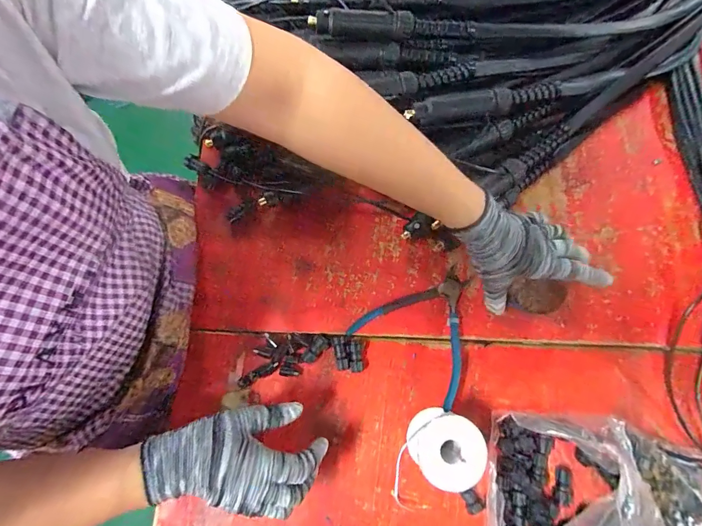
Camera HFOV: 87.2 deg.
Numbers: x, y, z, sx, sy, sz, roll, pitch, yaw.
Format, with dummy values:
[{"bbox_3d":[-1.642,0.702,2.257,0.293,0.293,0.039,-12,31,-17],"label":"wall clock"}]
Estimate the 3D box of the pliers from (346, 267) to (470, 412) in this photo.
[{"bbox_3d":[0.091,0.071,0.420,0.135,0.016,0.129,39,79,10],"label":"pliers"}]

